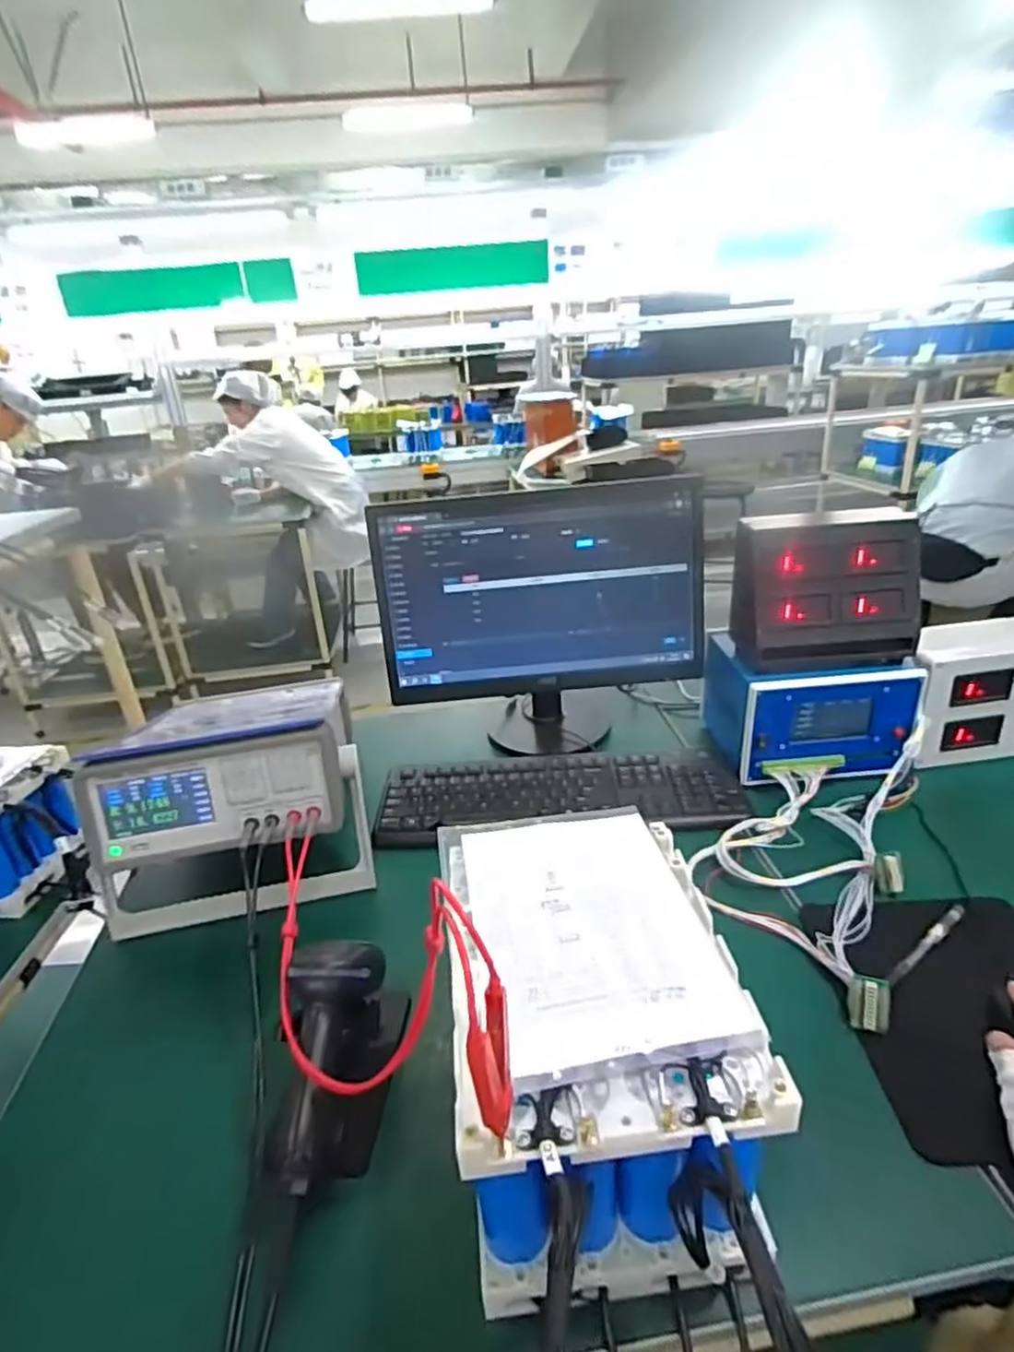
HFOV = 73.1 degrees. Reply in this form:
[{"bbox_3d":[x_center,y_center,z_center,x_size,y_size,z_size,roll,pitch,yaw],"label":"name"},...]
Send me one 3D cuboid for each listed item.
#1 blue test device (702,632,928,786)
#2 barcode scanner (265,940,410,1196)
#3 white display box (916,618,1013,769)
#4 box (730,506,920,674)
[{"bbox_3d":[0.387,0.030,0.887,0.215,0.133,0.181,-4,25,1],"label":"blue test device"},{"bbox_3d":[-0.129,0.286,0.505,0.072,0.120,0.157,-2,26,6],"label":"barcode scanner"},{"bbox_3d":[0.621,0.011,0.871,0.252,0.167,0.095,-8,26,-6],"label":"white display box"},{"bbox_3d":[0.376,-0.105,0.816,0.206,0.171,0.092,-3,26,4],"label":"box"}]

